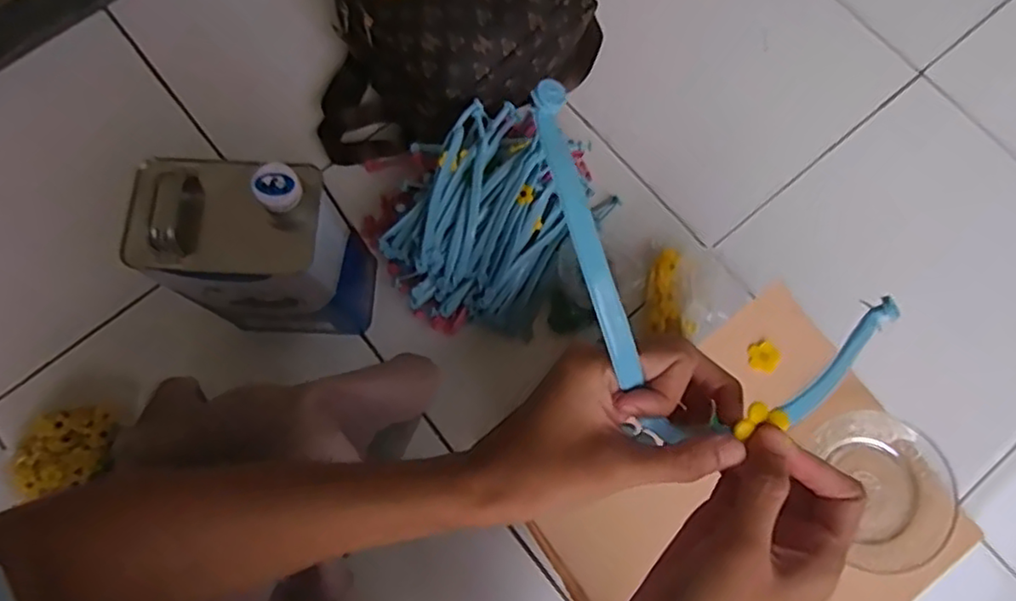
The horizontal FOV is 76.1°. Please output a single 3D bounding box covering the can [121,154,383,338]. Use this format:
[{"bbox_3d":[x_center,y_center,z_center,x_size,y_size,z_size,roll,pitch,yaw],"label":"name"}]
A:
[{"bbox_3d":[-0.251,-0.045,0.679,0.174,0.259,0.120,5,75,1],"label":"can"}]

